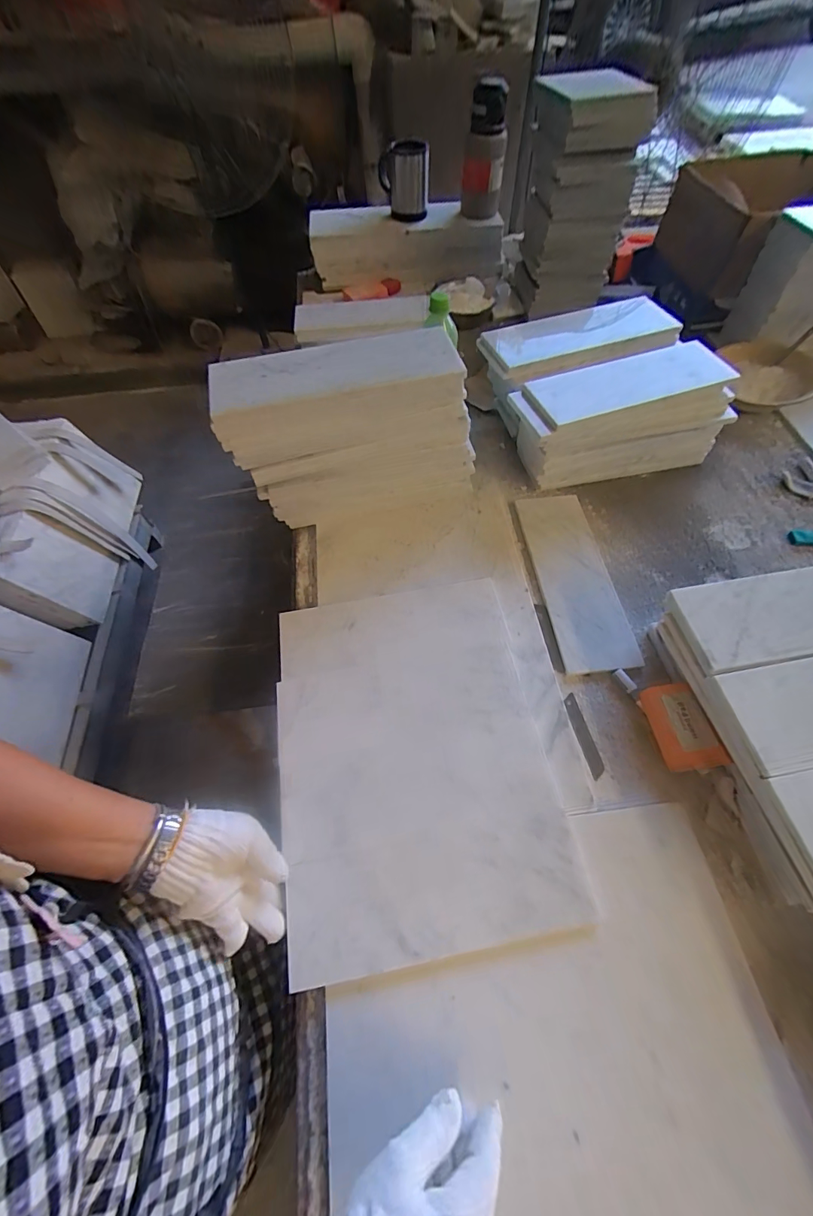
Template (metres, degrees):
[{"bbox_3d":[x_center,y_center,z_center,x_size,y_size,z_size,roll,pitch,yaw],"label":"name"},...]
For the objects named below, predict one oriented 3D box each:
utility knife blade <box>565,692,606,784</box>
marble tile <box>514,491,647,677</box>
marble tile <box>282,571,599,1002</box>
[{"bbox_3d":[0.211,0.152,0.505,0.020,0.004,0.096,-7,61,-14],"label":"utility knife blade"},{"bbox_3d":[0.237,-0.049,0.597,0.097,0.012,0.287,-8,61,-2],"label":"marble tile"},{"bbox_3d":[0.004,0.160,0.494,0.294,0.023,0.396,-10,61,-3],"label":"marble tile"}]

